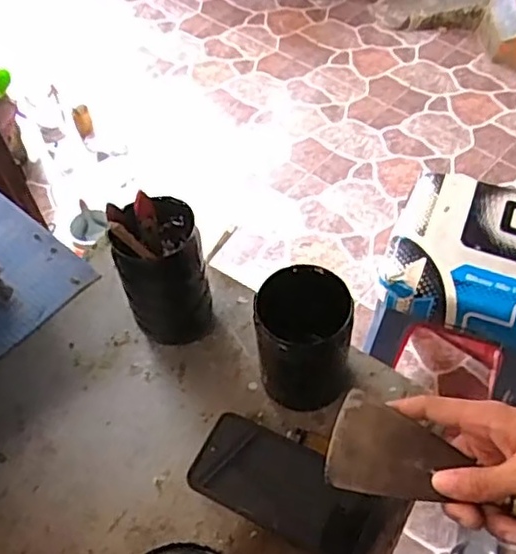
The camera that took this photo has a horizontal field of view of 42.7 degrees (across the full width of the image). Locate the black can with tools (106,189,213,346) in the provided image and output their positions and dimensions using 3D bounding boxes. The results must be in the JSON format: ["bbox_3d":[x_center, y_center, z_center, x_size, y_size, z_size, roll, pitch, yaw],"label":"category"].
[{"bbox_3d":[-0.093,-0.012,0.655,0.082,0.169,0.087,-10,56,-6],"label":"black can with tools"}]

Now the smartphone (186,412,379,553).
[{"bbox_3d":[0.022,0.186,0.593,0.160,0.014,0.077,22,81,10],"label":"smartphone"}]

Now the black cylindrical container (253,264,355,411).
[{"bbox_3d":[0.041,0.062,0.625,0.083,0.120,0.090,0,56,1],"label":"black cylindrical container"}]

